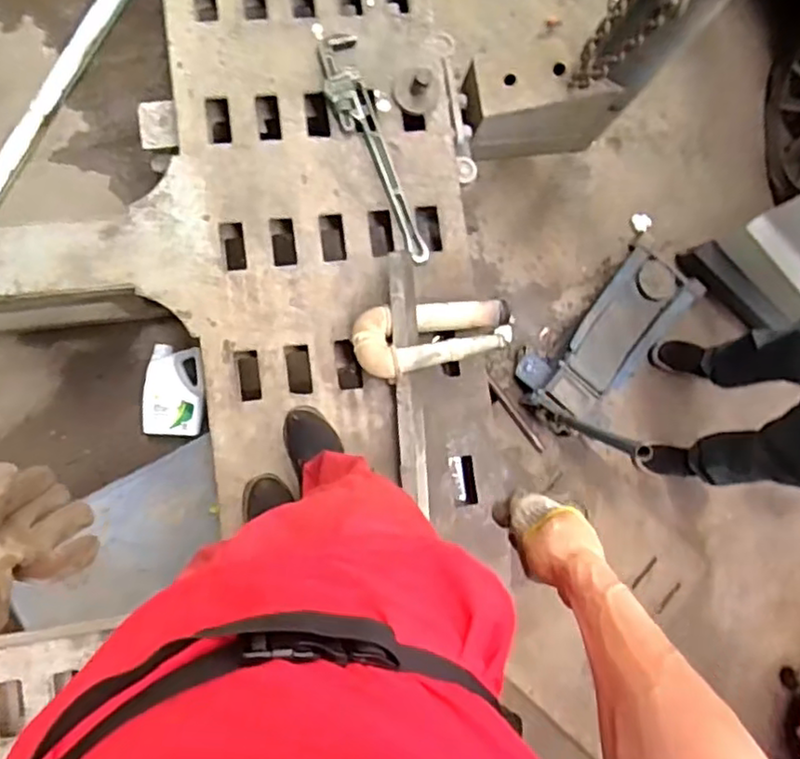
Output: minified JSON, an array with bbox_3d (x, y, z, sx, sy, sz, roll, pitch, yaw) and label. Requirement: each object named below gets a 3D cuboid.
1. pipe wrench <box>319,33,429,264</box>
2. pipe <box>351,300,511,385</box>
[{"bbox_3d":[-0.065,-0.514,1.474,0.099,0.035,0.534,-19,92,-9],"label":"pipe wrench"},{"bbox_3d":[0.074,-0.096,1.406,0.344,0.129,0.151,-10,90,-9],"label":"pipe"}]

